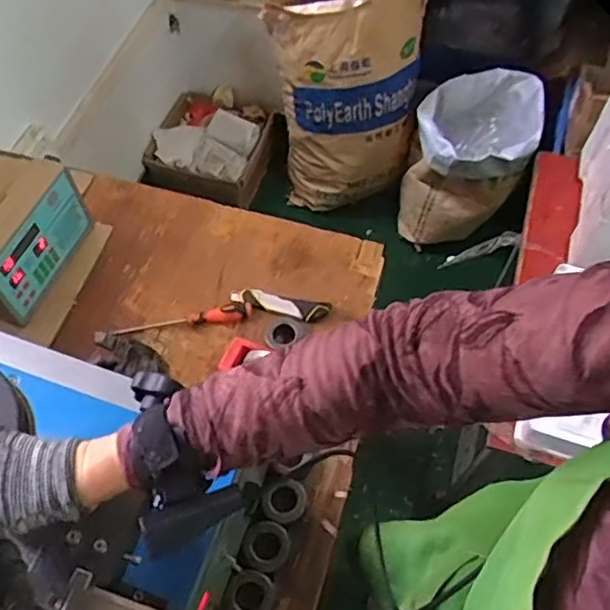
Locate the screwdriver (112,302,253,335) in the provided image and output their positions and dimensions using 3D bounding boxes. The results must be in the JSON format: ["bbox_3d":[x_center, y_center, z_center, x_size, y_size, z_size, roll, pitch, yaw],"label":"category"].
[{"bbox_3d":[-0.195,0.022,1.006,0.219,0.031,0.026,-7,58,-5],"label":"screwdriver"}]

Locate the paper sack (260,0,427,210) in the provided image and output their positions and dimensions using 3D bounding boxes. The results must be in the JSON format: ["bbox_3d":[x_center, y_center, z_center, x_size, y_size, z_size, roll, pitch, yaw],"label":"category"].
[{"bbox_3d":[0.112,-0.592,1.736,0.401,0.594,0.304,8,58,4],"label":"paper sack"}]

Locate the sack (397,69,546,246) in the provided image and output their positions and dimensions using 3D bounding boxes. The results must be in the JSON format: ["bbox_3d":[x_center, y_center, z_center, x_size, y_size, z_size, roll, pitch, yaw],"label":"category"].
[{"bbox_3d":[0.468,-0.424,1.794,0.305,0.391,0.377,21,60,12],"label":"sack"}]

